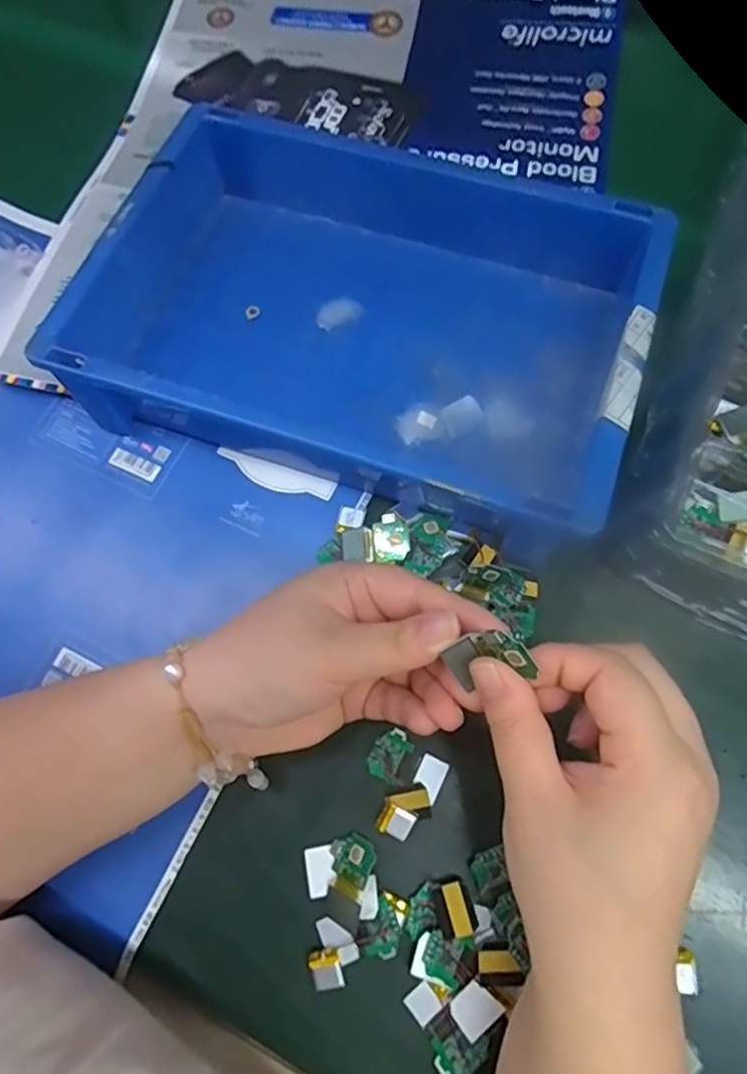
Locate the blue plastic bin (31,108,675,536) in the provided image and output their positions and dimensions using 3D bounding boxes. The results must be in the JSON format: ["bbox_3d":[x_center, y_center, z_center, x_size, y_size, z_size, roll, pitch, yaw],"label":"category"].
[{"bbox_3d":[-0.004,-0.137,0.362,0.314,0.070,0.209,13,72,7],"label":"blue plastic bin"}]

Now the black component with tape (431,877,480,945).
[{"bbox_3d":[0.037,0.175,0.285,0.018,0.013,0.025,-19,71,-4],"label":"black component with tape"}]

